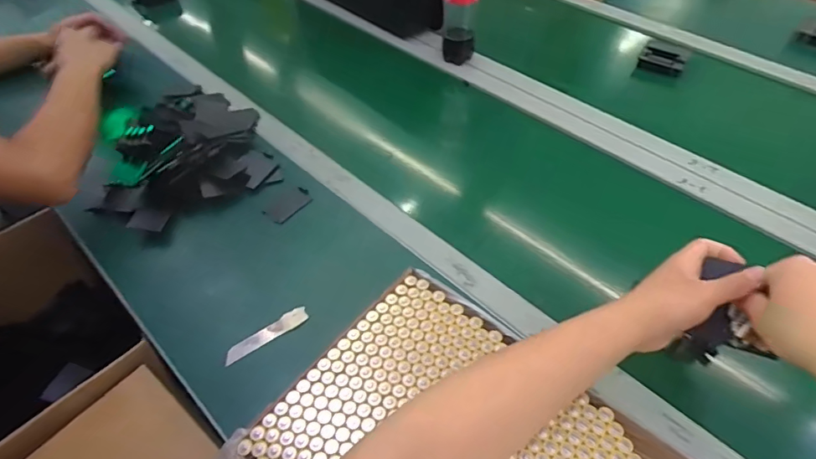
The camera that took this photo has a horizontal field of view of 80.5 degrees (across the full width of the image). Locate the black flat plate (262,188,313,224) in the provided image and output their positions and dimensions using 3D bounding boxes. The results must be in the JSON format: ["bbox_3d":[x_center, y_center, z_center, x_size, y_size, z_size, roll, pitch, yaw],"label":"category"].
[{"bbox_3d":[-0.168,-0.033,0.683,0.065,0.004,0.030,-36,76,-15],"label":"black flat plate"}]

